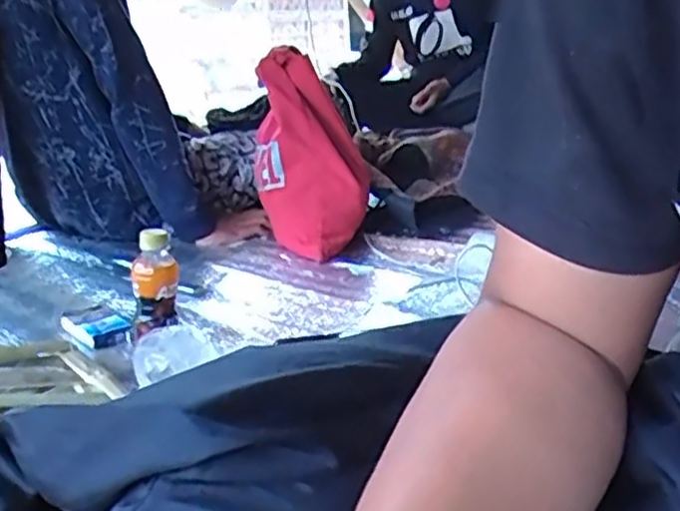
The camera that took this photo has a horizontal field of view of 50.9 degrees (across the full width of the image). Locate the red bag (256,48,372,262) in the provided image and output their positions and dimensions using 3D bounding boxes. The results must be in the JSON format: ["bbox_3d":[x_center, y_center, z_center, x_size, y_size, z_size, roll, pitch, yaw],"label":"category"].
[{"bbox_3d":[-0.050,-0.169,1.225,0.189,0.322,0.167,-2,16,2],"label":"red bag"}]

